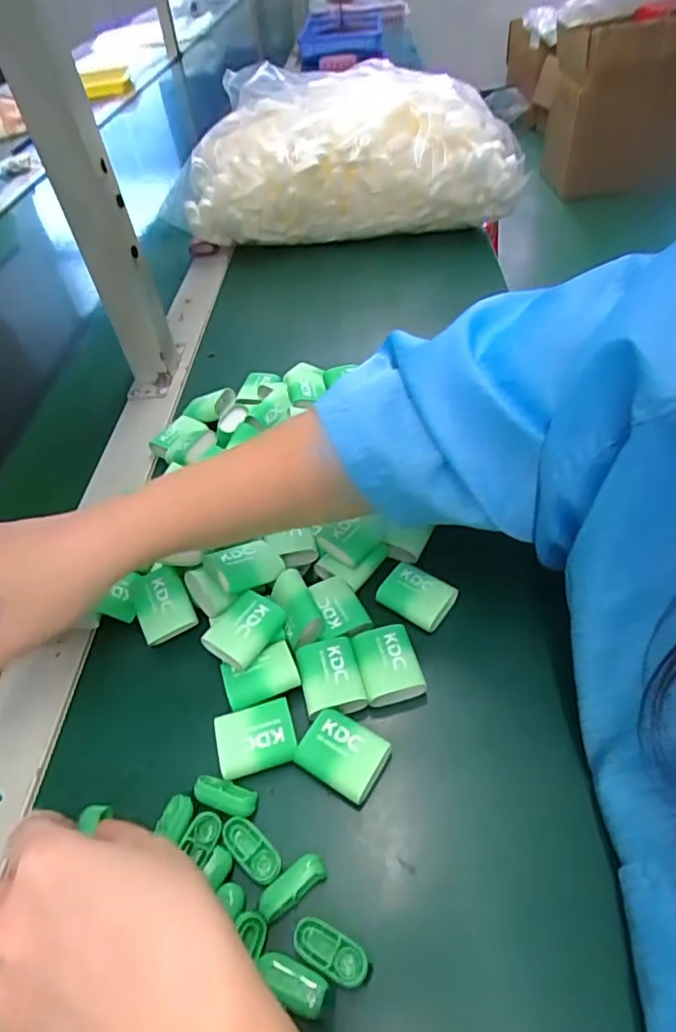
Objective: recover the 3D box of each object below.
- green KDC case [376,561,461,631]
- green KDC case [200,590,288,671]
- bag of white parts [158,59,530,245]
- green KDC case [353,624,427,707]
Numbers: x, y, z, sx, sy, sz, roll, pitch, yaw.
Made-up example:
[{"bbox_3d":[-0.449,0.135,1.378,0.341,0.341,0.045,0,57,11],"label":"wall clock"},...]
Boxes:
[{"bbox_3d":[0.051,0.051,0.361,0.045,0.012,0.031,24,54,25],"label":"green KDC case"},{"bbox_3d":[-0.056,0.070,0.337,0.033,0.017,0.044,25,55,26],"label":"green KDC case"},{"bbox_3d":[0.005,-0.440,0.686,0.418,0.165,0.127,-10,48,-4],"label":"bag of white parts"},{"bbox_3d":[0.029,0.087,0.332,0.034,0.015,0.043,-12,48,-5],"label":"green KDC case"}]

